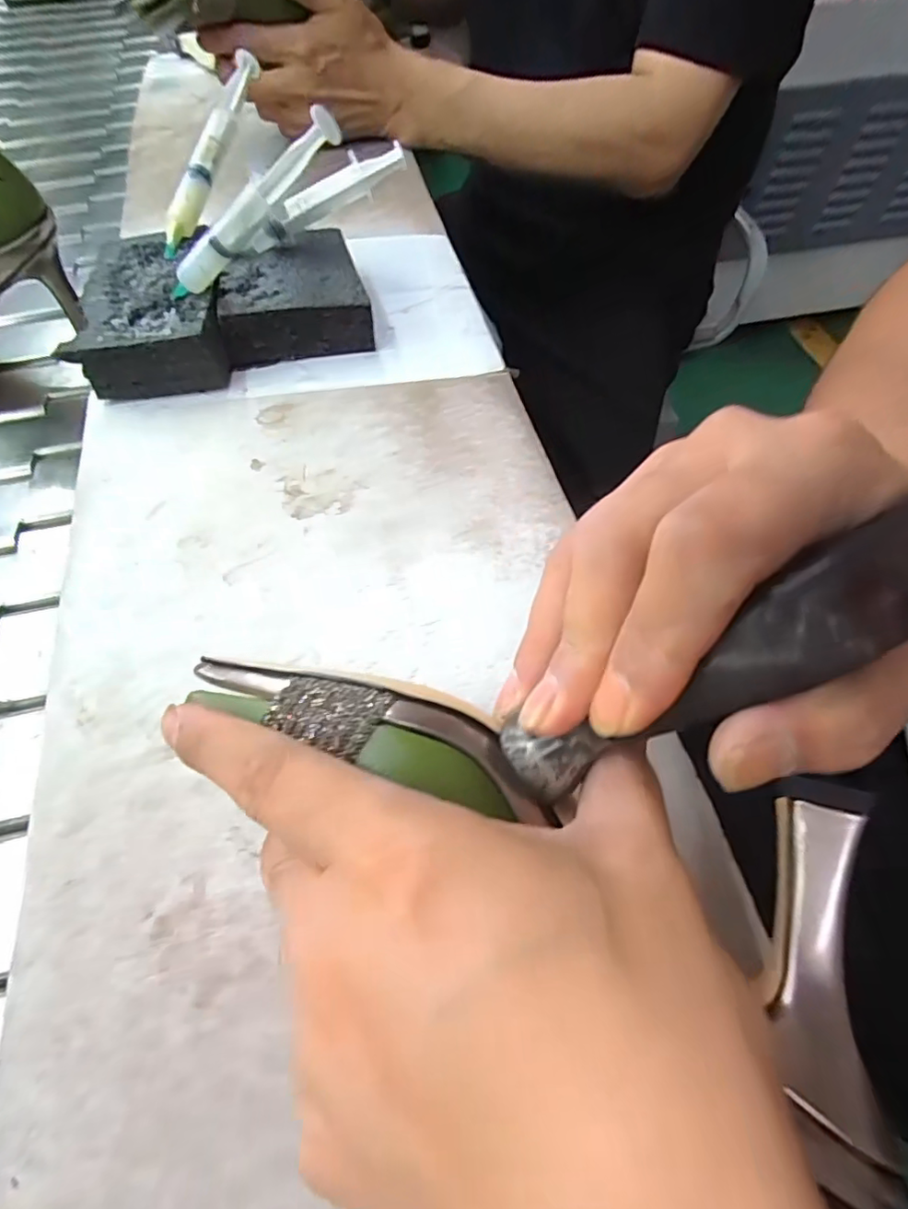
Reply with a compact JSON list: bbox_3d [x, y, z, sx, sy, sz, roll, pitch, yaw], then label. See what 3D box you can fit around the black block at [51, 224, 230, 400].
[{"bbox_3d":[-0.186,-0.182,0.346,0.086,0.033,0.129,-15,60,-8],"label":"black block"}]

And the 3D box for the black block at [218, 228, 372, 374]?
[{"bbox_3d":[-0.101,-0.198,0.356,0.085,0.034,0.093,-11,59,-6],"label":"black block"}]

